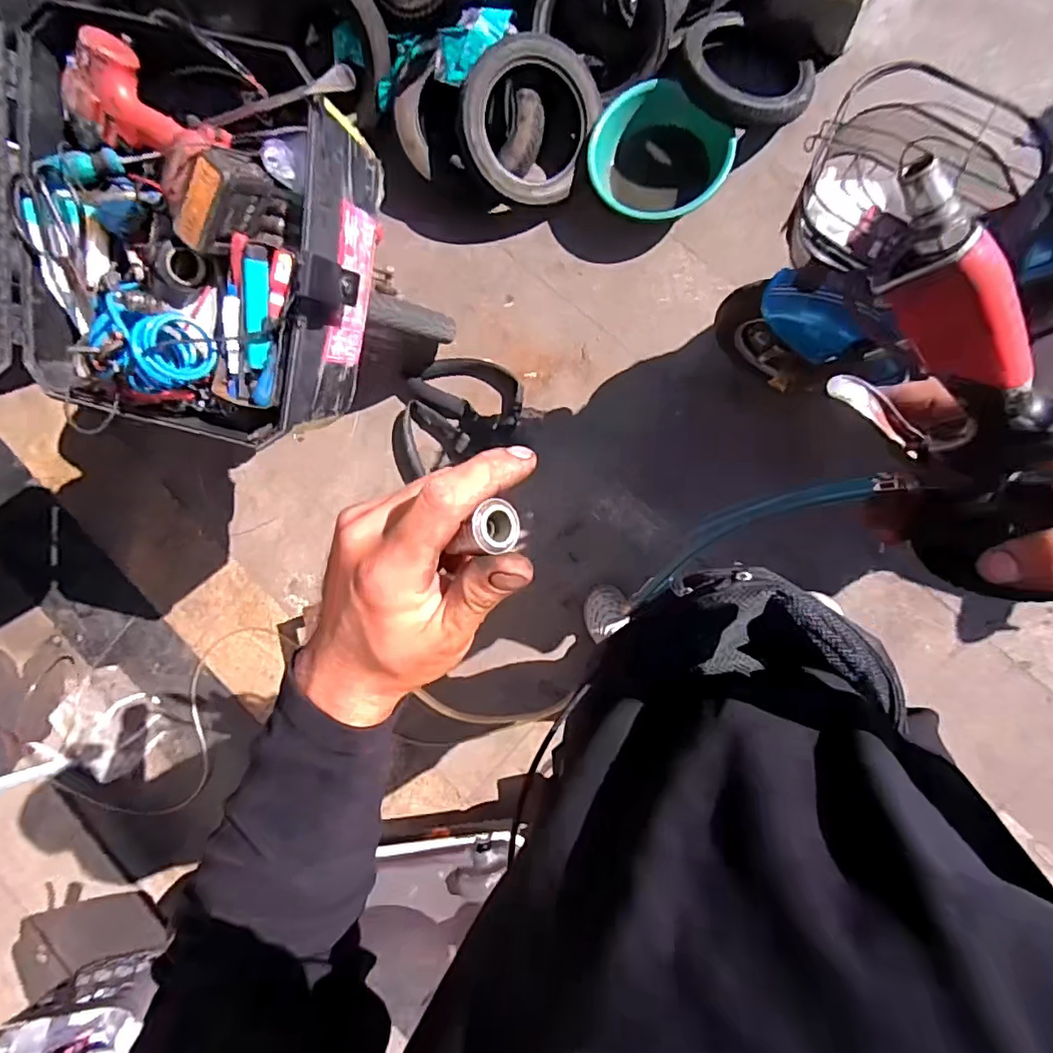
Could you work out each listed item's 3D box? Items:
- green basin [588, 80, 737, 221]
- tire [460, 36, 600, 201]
[{"bbox_3d":[0.328,-0.929,1.458,0.317,0.087,0.293,0,90,10],"label":"green basin"},{"bbox_3d":[0.001,-1.025,1.447,0.343,0.103,0.343,-5,117,-10],"label":"tire"}]

